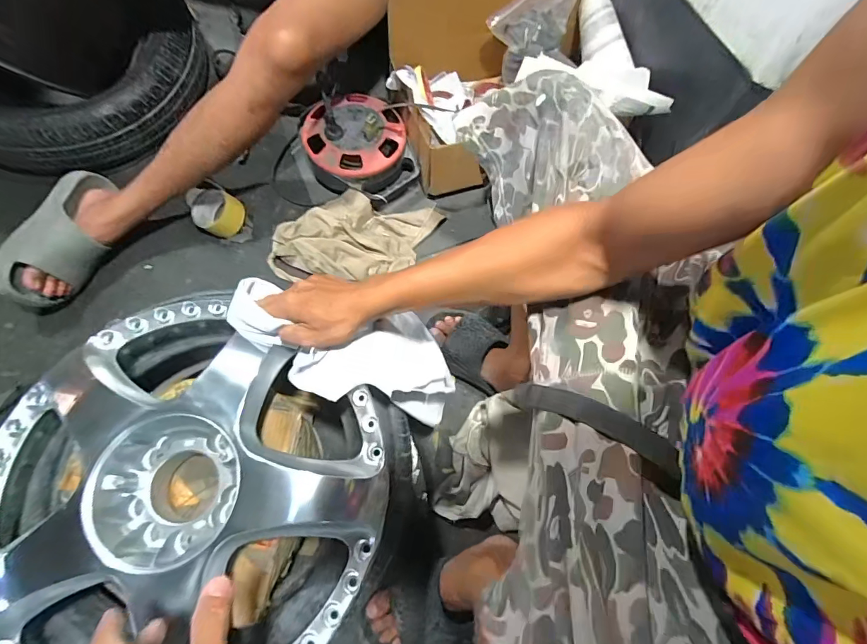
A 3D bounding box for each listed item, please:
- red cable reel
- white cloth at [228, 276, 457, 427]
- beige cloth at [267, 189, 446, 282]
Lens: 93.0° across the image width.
[{"bbox_3d":[-0.154,-0.357,0.834,0.211,0.126,0.234,-17,70,-9],"label":"red cable reel"},{"bbox_3d":[-0.108,0.031,0.513,0.285,0.055,0.130,19,70,-16],"label":"white cloth"},{"bbox_3d":[-0.152,-0.168,0.814,0.324,0.057,0.181,3,68,-1],"label":"beige cloth"}]

